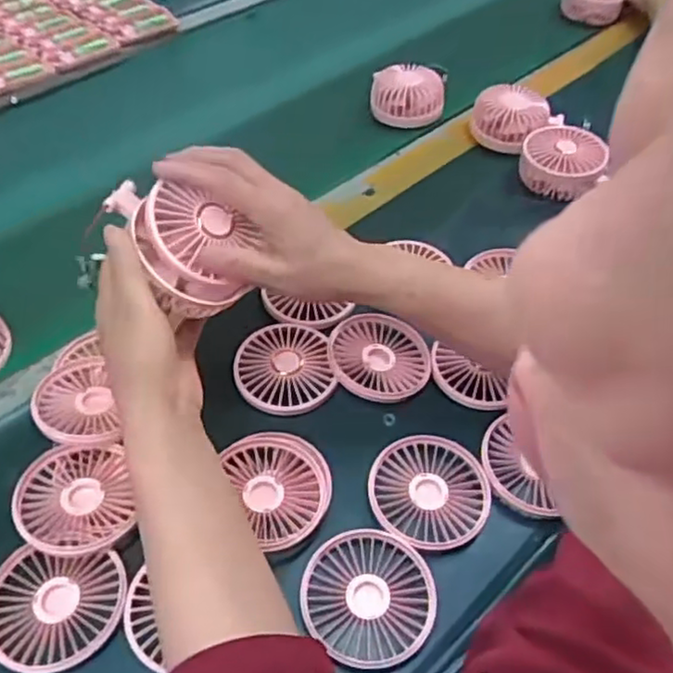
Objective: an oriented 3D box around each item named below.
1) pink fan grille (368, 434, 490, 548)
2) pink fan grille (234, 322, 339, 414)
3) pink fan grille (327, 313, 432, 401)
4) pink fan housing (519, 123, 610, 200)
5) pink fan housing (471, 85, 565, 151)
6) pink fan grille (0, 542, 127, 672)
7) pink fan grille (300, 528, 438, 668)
[{"bbox_3d":[0.070,0.115,0.501,0.091,0.008,0.085,-35,58,-27],"label":"pink fan grille"},{"bbox_3d":[-0.045,0.025,0.559,0.079,0.013,0.086,-7,50,-7],"label":"pink fan grille"},{"bbox_3d":[0.036,0.019,0.568,0.084,0.013,0.085,1,49,-1],"label":"pink fan grille"},{"bbox_3d":[0.246,-0.192,0.726,0.089,0.042,0.087,9,50,6],"label":"pink fan housing"},{"bbox_3d":[0.199,-0.249,0.774,0.070,0.052,0.085,-29,56,-24],"label":"pink fan housing"},{"bbox_3d":[-0.185,0.177,0.435,0.088,0.014,0.076,1,49,-1],"label":"pink fan grille"},{"bbox_3d":[0.022,0.175,0.450,0.087,0.011,0.086,-1,49,-2],"label":"pink fan grille"}]

